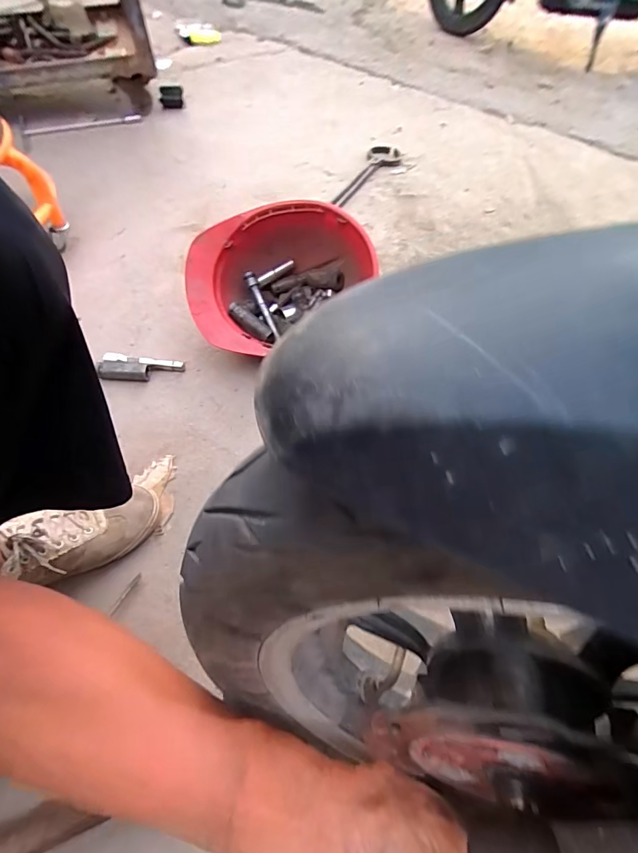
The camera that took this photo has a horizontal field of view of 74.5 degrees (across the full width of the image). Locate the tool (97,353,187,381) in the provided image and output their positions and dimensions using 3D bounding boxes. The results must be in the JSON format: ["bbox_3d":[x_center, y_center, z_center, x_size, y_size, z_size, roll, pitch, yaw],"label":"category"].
[{"bbox_3d":[-0.281,-0.093,0.668,0.124,0.021,0.045,0,58,-6],"label":"tool"}]

